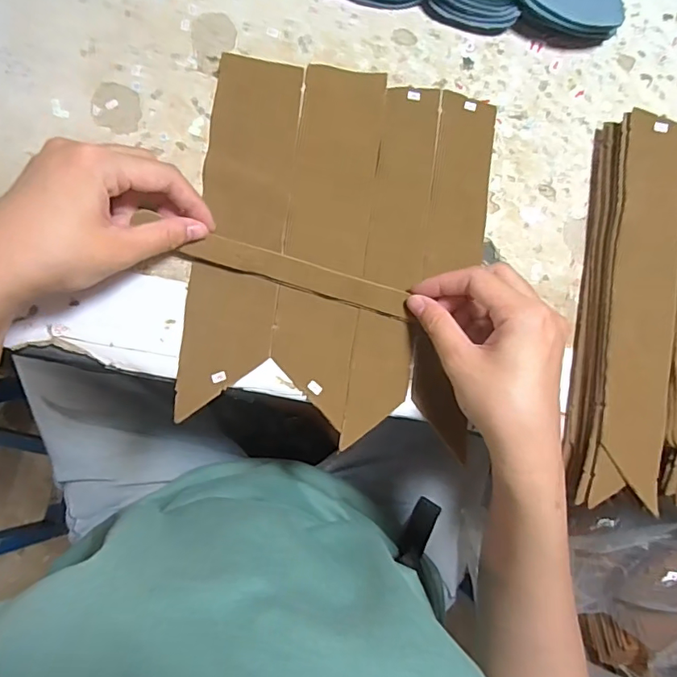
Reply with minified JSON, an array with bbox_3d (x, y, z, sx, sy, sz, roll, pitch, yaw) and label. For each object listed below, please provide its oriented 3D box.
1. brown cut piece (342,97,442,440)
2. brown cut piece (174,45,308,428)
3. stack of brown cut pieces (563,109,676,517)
[{"bbox_3d":[0.037,-0.053,0.333,0.039,0.004,0.233,8,83,-5],"label":"brown cut piece"},{"bbox_3d":[-0.061,-0.069,0.324,0.054,0.005,0.229,7,83,-5],"label":"brown cut piece"},{"bbox_3d":[0.185,-0.020,0.330,0.046,0.038,0.242,10,83,-5],"label":"stack of brown cut pieces"}]

